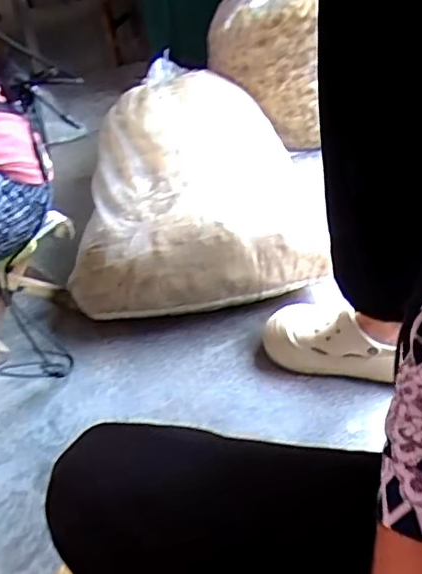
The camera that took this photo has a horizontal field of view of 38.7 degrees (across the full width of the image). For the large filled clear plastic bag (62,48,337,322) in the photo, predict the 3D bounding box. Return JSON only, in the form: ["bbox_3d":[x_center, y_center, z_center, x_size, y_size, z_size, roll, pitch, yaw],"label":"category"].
[{"bbox_3d":[-0.045,-0.255,1.254,0.445,0.202,0.726,-7,38,-1],"label":"large filled clear plastic bag"}]

